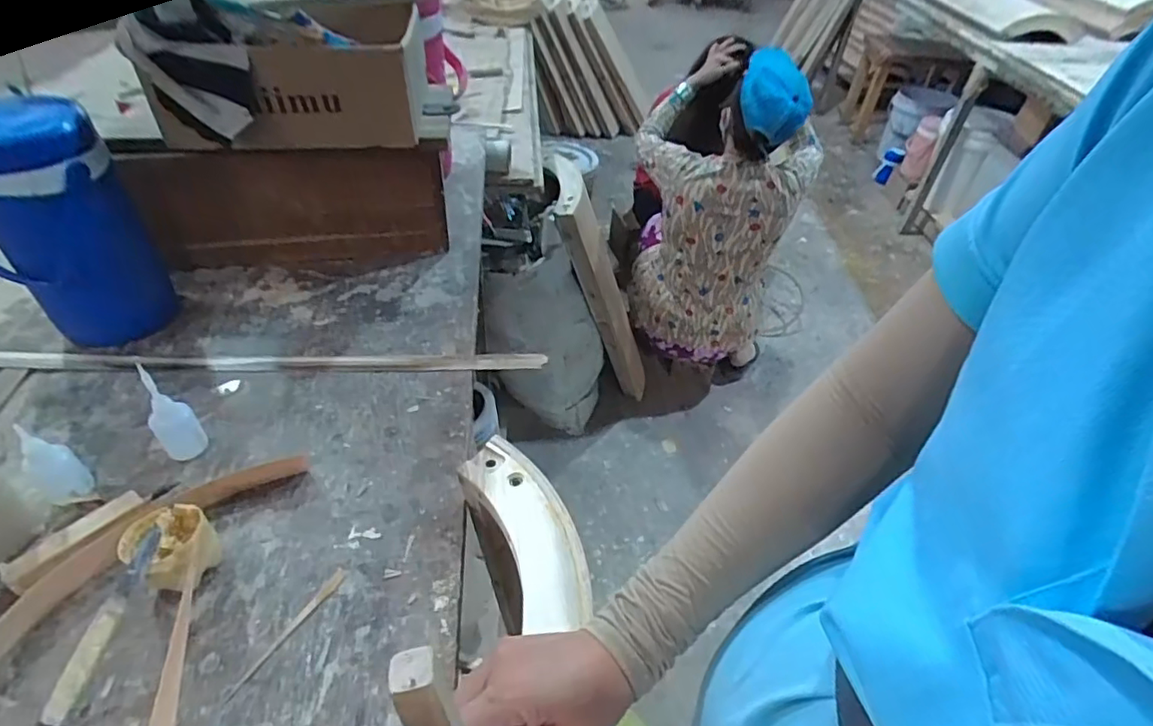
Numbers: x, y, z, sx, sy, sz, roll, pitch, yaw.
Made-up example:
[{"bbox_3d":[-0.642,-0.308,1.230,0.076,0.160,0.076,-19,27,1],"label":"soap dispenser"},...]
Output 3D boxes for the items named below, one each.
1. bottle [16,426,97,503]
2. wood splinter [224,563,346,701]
[{"bbox_3d":[-0.437,0.088,0.492,0.030,0.079,0.034,28,48,25],"label":"bottle"},{"bbox_3d":[-0.213,0.199,0.439,0.011,0.004,0.111,21,45,19],"label":"wood splinter"}]

